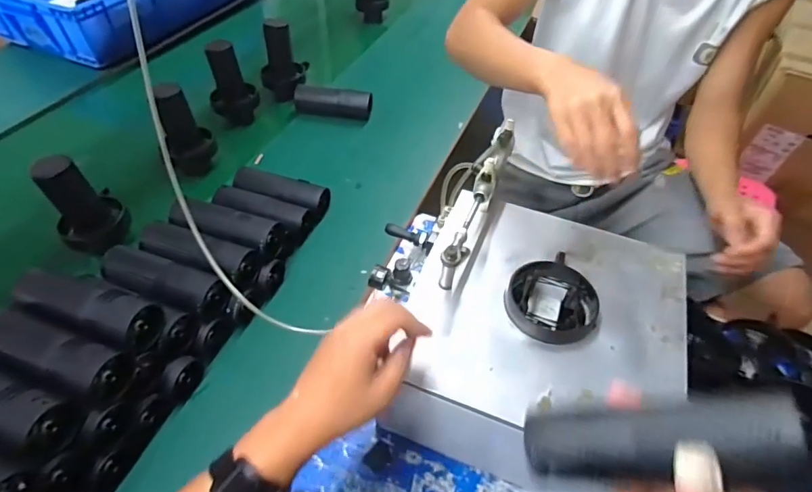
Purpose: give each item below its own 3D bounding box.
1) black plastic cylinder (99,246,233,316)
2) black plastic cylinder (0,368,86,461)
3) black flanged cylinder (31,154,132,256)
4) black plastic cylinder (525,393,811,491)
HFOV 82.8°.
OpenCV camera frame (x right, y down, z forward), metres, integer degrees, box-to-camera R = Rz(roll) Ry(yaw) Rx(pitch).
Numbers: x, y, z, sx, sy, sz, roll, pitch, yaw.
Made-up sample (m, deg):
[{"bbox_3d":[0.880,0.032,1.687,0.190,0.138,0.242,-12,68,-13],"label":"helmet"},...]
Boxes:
[{"bbox_3d":[-0.317,0.047,0.604,0.164,0.045,0.057,19,51,14],"label":"black plastic cylinder"},{"bbox_3d":[-0.399,0.149,0.442,0.156,0.052,0.056,15,50,11],"label":"black plastic cylinder"},{"bbox_3d":[-0.496,-0.075,0.692,0.096,0.152,0.097,-33,57,-27],"label":"black flanged cylinder"},{"bbox_3d":[0.158,0.127,0.295,0.159,0.036,0.042,-17,39,33],"label":"black plastic cylinder"}]

